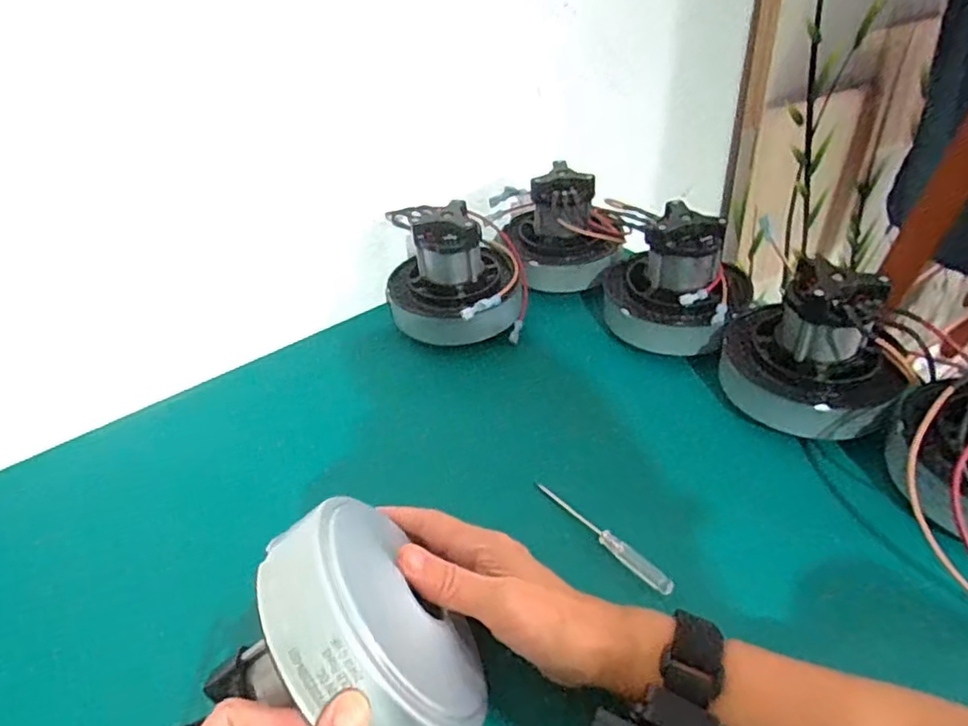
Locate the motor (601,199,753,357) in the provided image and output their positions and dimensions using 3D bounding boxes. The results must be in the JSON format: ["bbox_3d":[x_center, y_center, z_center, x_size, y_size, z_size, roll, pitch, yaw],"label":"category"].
[{"bbox_3d":[0.171,-0.079,0.549,0.124,0.103,0.108,15,42,24],"label":"motor"}]

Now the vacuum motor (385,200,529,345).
[{"bbox_3d":[-0.027,-0.095,0.592,0.133,0.103,0.156,-9,38,-4],"label":"vacuum motor"}]

